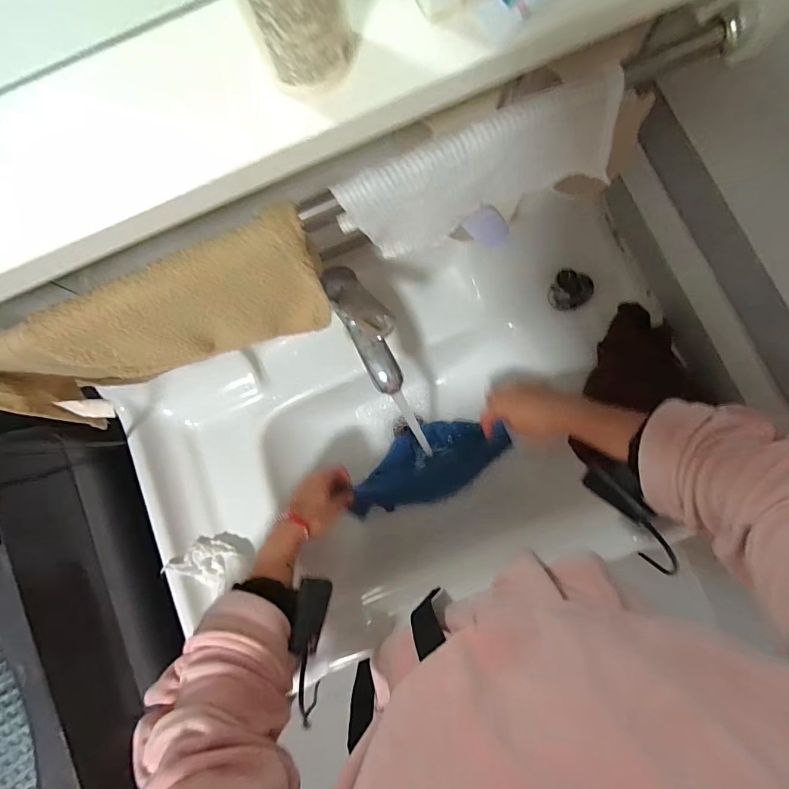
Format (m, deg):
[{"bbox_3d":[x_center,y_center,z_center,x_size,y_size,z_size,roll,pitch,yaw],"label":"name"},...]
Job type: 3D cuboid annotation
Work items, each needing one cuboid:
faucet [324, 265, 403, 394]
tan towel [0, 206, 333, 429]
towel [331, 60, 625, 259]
[{"bbox_3d":[-0.027,-0.071,0.452,0.047,0.081,0.129,-27,82,1],"label":"faucet"},{"bbox_3d":[-0.182,-0.048,0.356,0.270,0.160,0.052,-23,82,1],"label":"tan towel"},{"bbox_3d":[0.061,-0.164,0.317,0.203,0.093,0.038,-17,82,2],"label":"towel"}]

